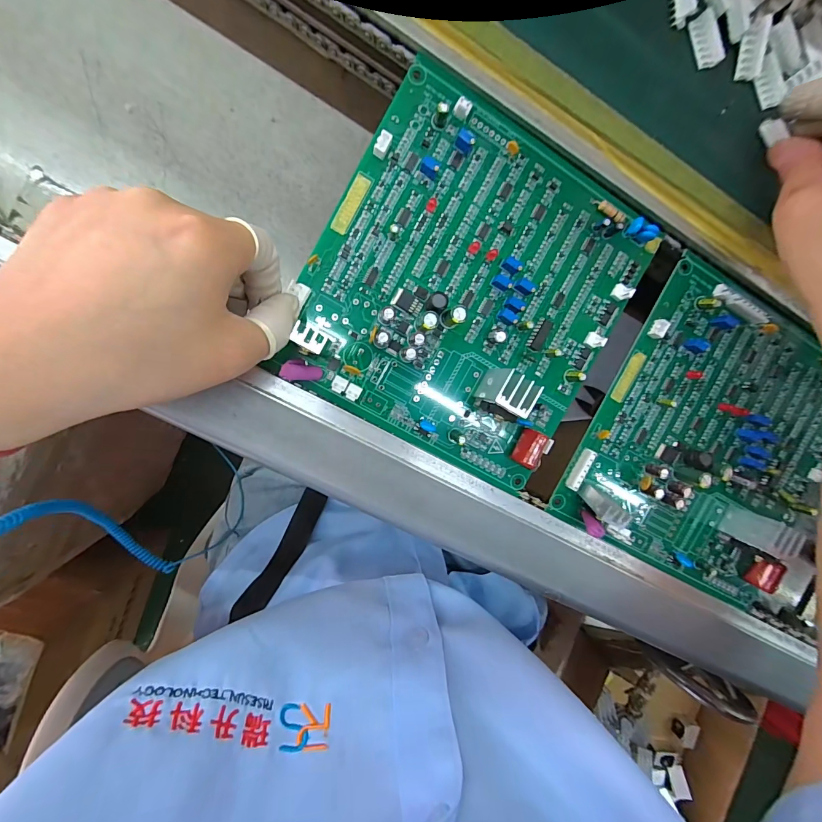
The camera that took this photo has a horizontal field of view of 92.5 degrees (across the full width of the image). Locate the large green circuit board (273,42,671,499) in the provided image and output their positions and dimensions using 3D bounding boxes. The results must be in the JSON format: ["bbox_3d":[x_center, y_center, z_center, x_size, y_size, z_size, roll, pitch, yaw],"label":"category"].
[{"bbox_3d":[0.038,-0.071,0.226,0.175,0.019,0.185,28,93,-8],"label":"large green circuit board"}]

